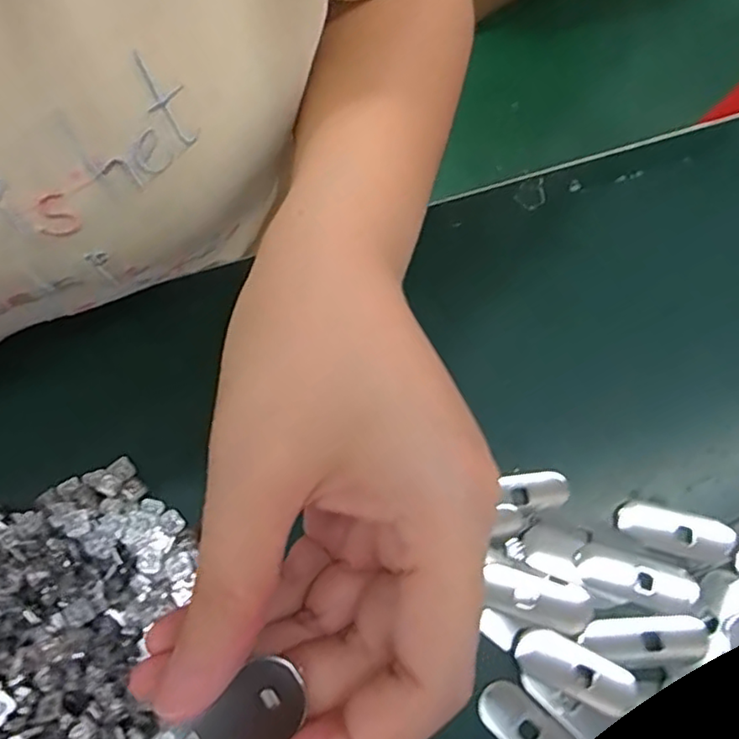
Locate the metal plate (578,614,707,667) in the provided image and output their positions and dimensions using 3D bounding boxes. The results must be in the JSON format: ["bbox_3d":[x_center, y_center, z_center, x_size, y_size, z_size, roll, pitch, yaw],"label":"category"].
[{"bbox_3d":[0.114,0.113,0.258,0.051,0.004,0.019,-3,73,-2],"label":"metal plate"}]

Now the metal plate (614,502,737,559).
[{"bbox_3d":[0.135,0.072,0.277,0.047,0.009,0.017,18,73,4],"label":"metal plate"}]

